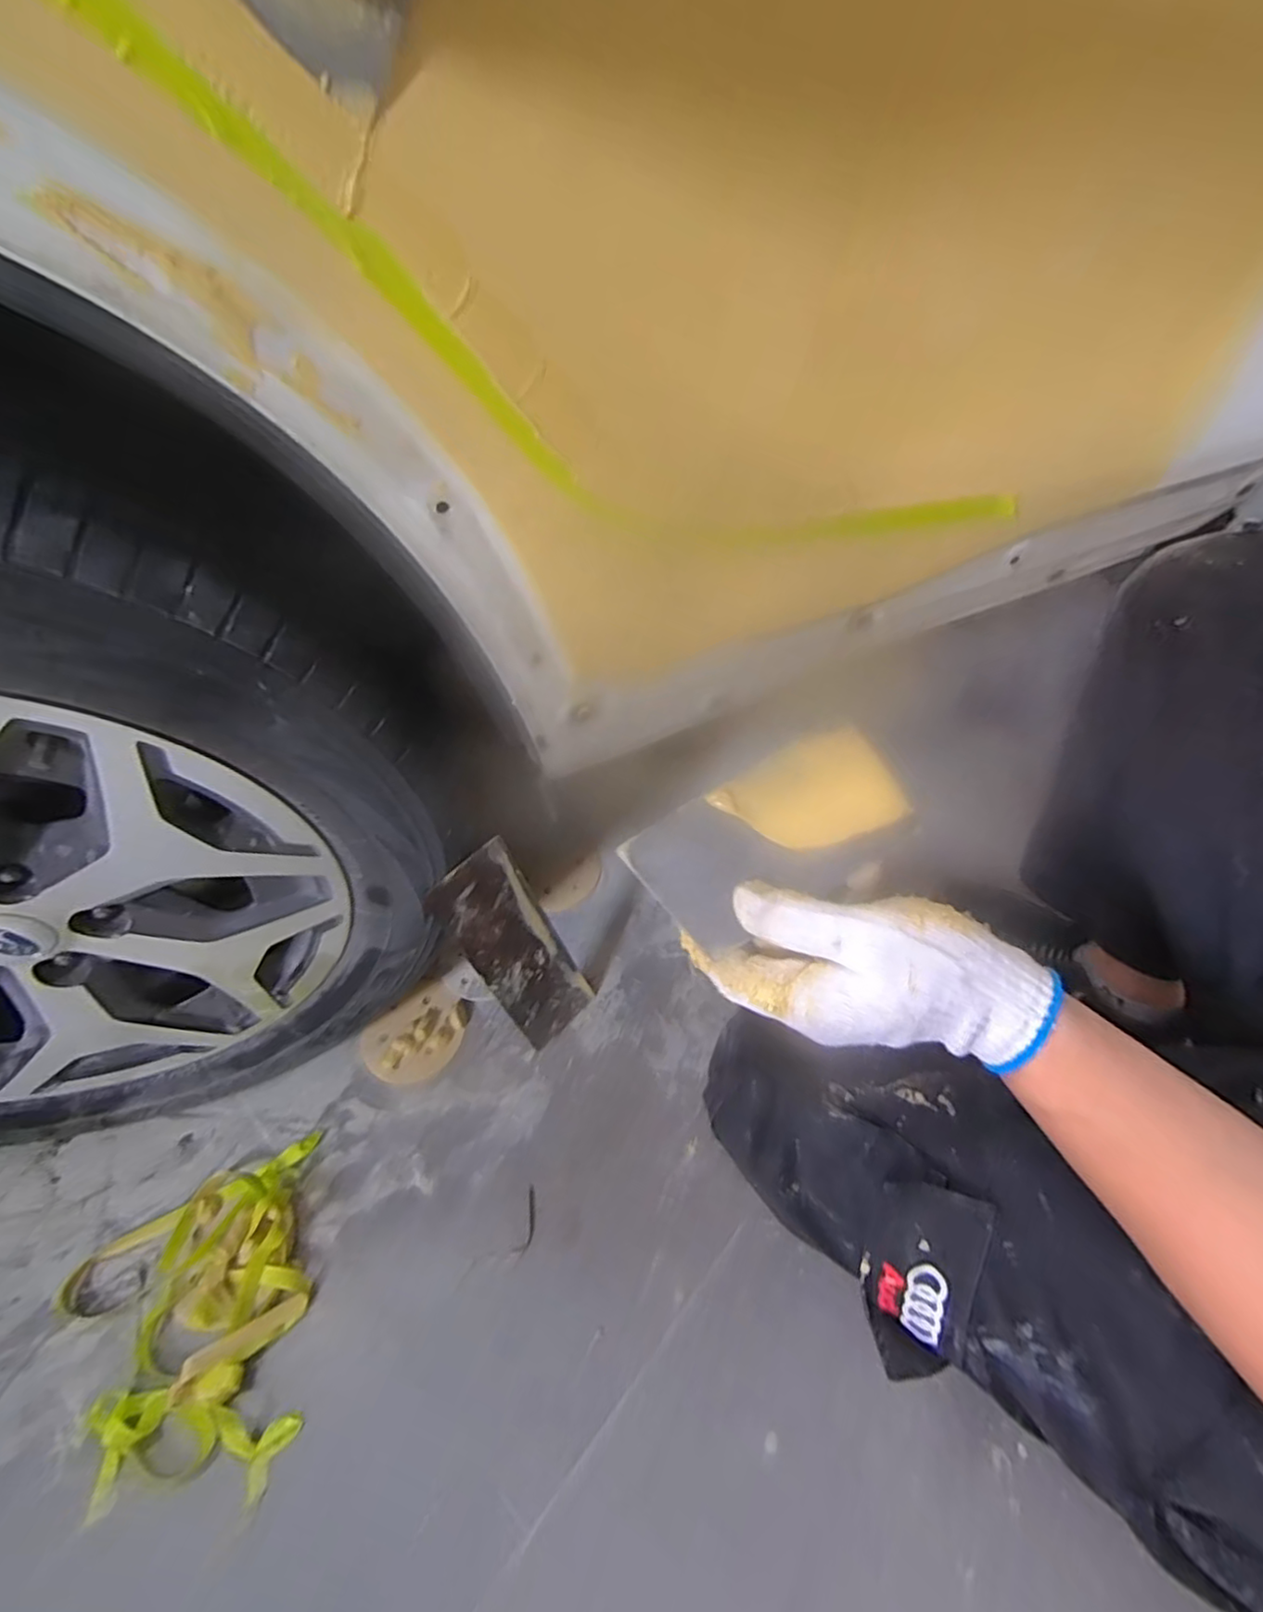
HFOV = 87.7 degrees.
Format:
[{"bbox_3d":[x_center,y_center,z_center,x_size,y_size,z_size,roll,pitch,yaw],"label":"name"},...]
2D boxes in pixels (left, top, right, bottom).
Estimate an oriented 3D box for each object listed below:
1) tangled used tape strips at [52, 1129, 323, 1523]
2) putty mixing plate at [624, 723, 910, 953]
[{"bbox_3d":[-0.395,0.449,0.576,0.216,0.032,0.248,-12,55,-8],"label":"tangled used tape strips"},{"bbox_3d":[0.071,0.016,0.334,0.134,0.005,0.070,-30,84,-3],"label":"putty mixing plate"}]

